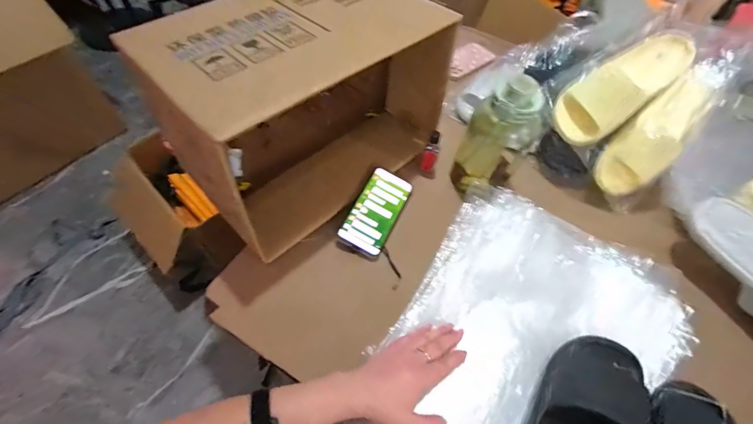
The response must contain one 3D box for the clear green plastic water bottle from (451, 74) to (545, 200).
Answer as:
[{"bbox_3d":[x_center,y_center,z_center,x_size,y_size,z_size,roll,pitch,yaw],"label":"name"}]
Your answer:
[{"bbox_3d":[0.200,-0.122,0.580,0.105,0.201,0.087,22,57,11],"label":"clear green plastic water bottle"}]

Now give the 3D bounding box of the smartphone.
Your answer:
[{"bbox_3d":[0.003,-0.006,0.600,0.076,0.007,0.159,30,61,-1],"label":"smartphone"}]

